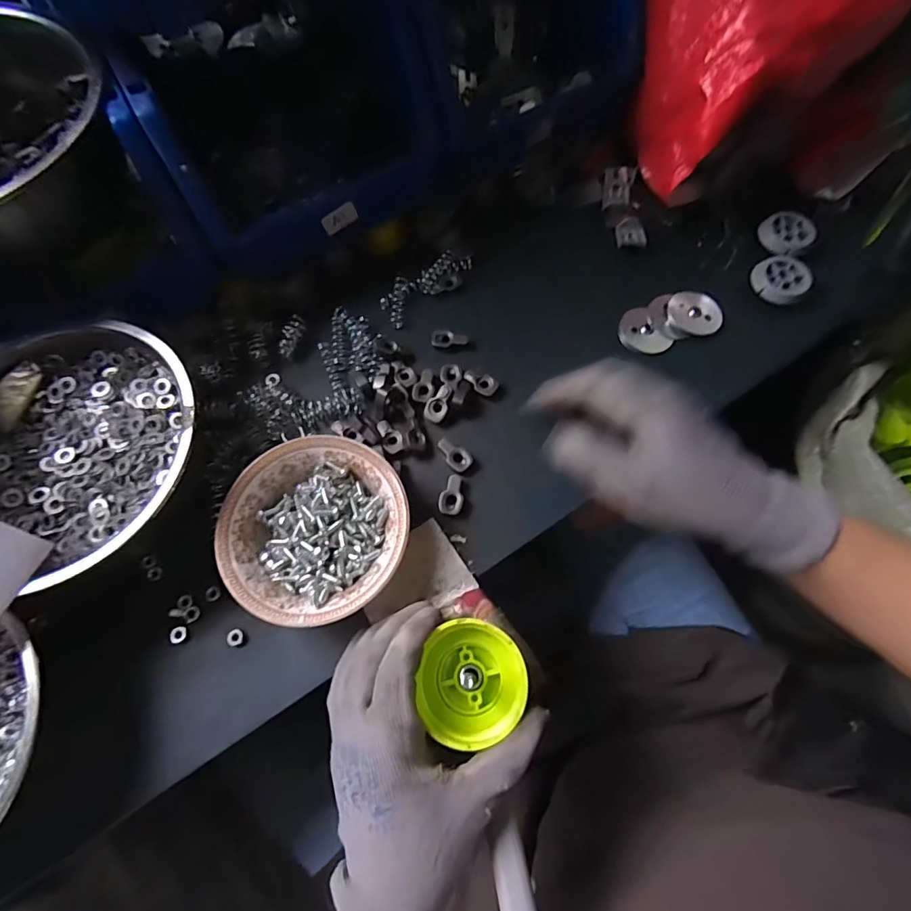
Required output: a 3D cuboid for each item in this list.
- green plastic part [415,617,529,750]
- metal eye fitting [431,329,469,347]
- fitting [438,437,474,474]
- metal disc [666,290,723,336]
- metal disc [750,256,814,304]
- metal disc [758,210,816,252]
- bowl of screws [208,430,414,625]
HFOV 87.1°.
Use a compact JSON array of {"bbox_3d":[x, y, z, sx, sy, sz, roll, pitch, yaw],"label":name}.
[{"bbox_3d":[0.009,0.127,0.272,0.058,0.029,0.062,0,69,0],"label":"green plastic part"},{"bbox_3d":[-0.005,-0.099,0.411,0.031,0.007,0.015,15,69,6],"label":"metal eye fitting"},{"bbox_3d":[-0.001,0.000,0.369,0.017,0.008,0.030,-38,73,-13],"label":"fitting"},{"bbox_3d":[0.209,-0.126,0.419,0.045,0.010,0.042,0,69,0],"label":"metal disc"},{"bbox_3d":[0.282,-0.153,0.414,0.045,0.011,0.045,0,69,0],"label":"metal disc"},{"bbox_3d":[0.302,-0.203,0.435,0.044,0.012,0.044,0,69,0],"label":"metal disc"},{"bbox_3d":[-0.092,0.051,0.329,0.120,0.042,0.116,0,69,0],"label":"bowl of screws"}]

